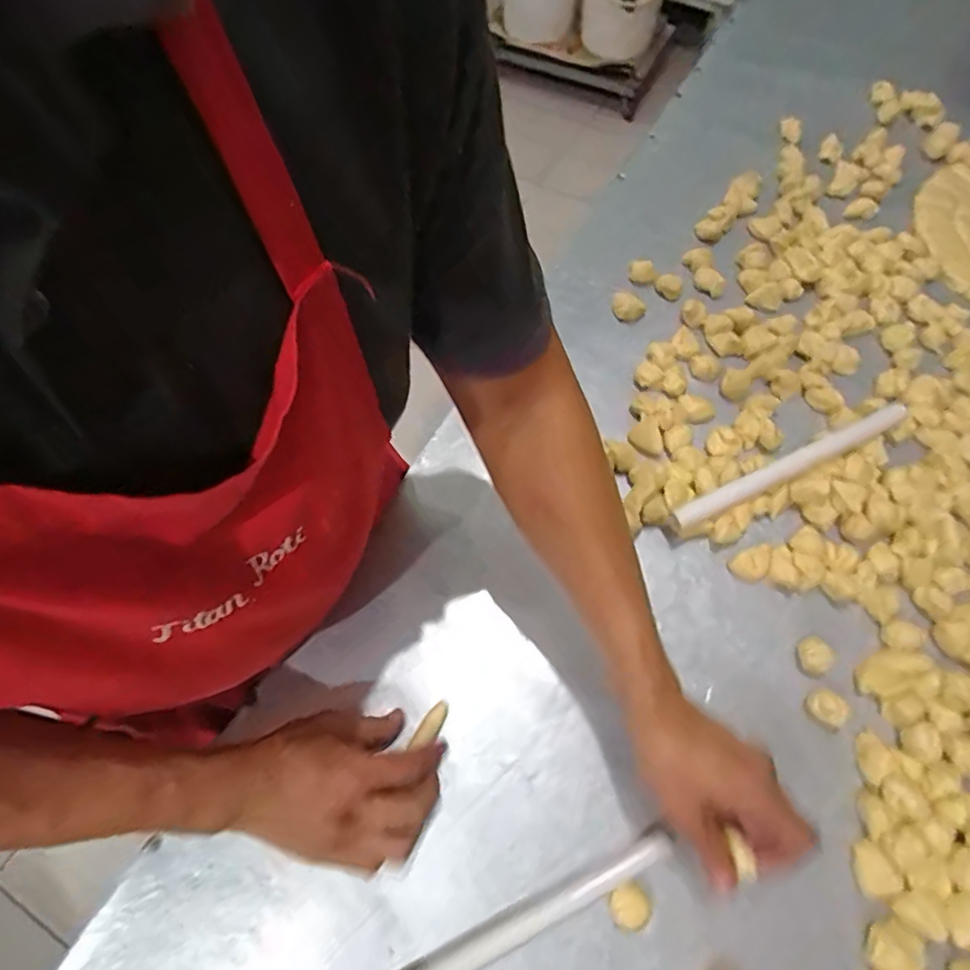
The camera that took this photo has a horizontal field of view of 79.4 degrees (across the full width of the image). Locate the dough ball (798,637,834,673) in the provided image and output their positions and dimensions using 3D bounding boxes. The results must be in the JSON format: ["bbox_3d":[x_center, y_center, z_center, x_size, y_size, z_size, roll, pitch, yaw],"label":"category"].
[{"bbox_3d":[0.298,0.153,0.526,0.024,0.018,0.030,-7,64,-4],"label":"dough ball"}]

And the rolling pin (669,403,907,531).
[{"bbox_3d":[0.304,-0.021,0.581,0.276,0.020,0.026,-23,66,-11],"label":"rolling pin"}]

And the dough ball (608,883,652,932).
[{"bbox_3d":[0.108,0.318,0.442,0.028,0.025,0.027,0,64,0],"label":"dough ball"}]

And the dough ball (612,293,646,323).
[{"bbox_3d":[0.172,-0.215,0.702,0.034,0.014,0.035,0,64,0],"label":"dough ball"}]

